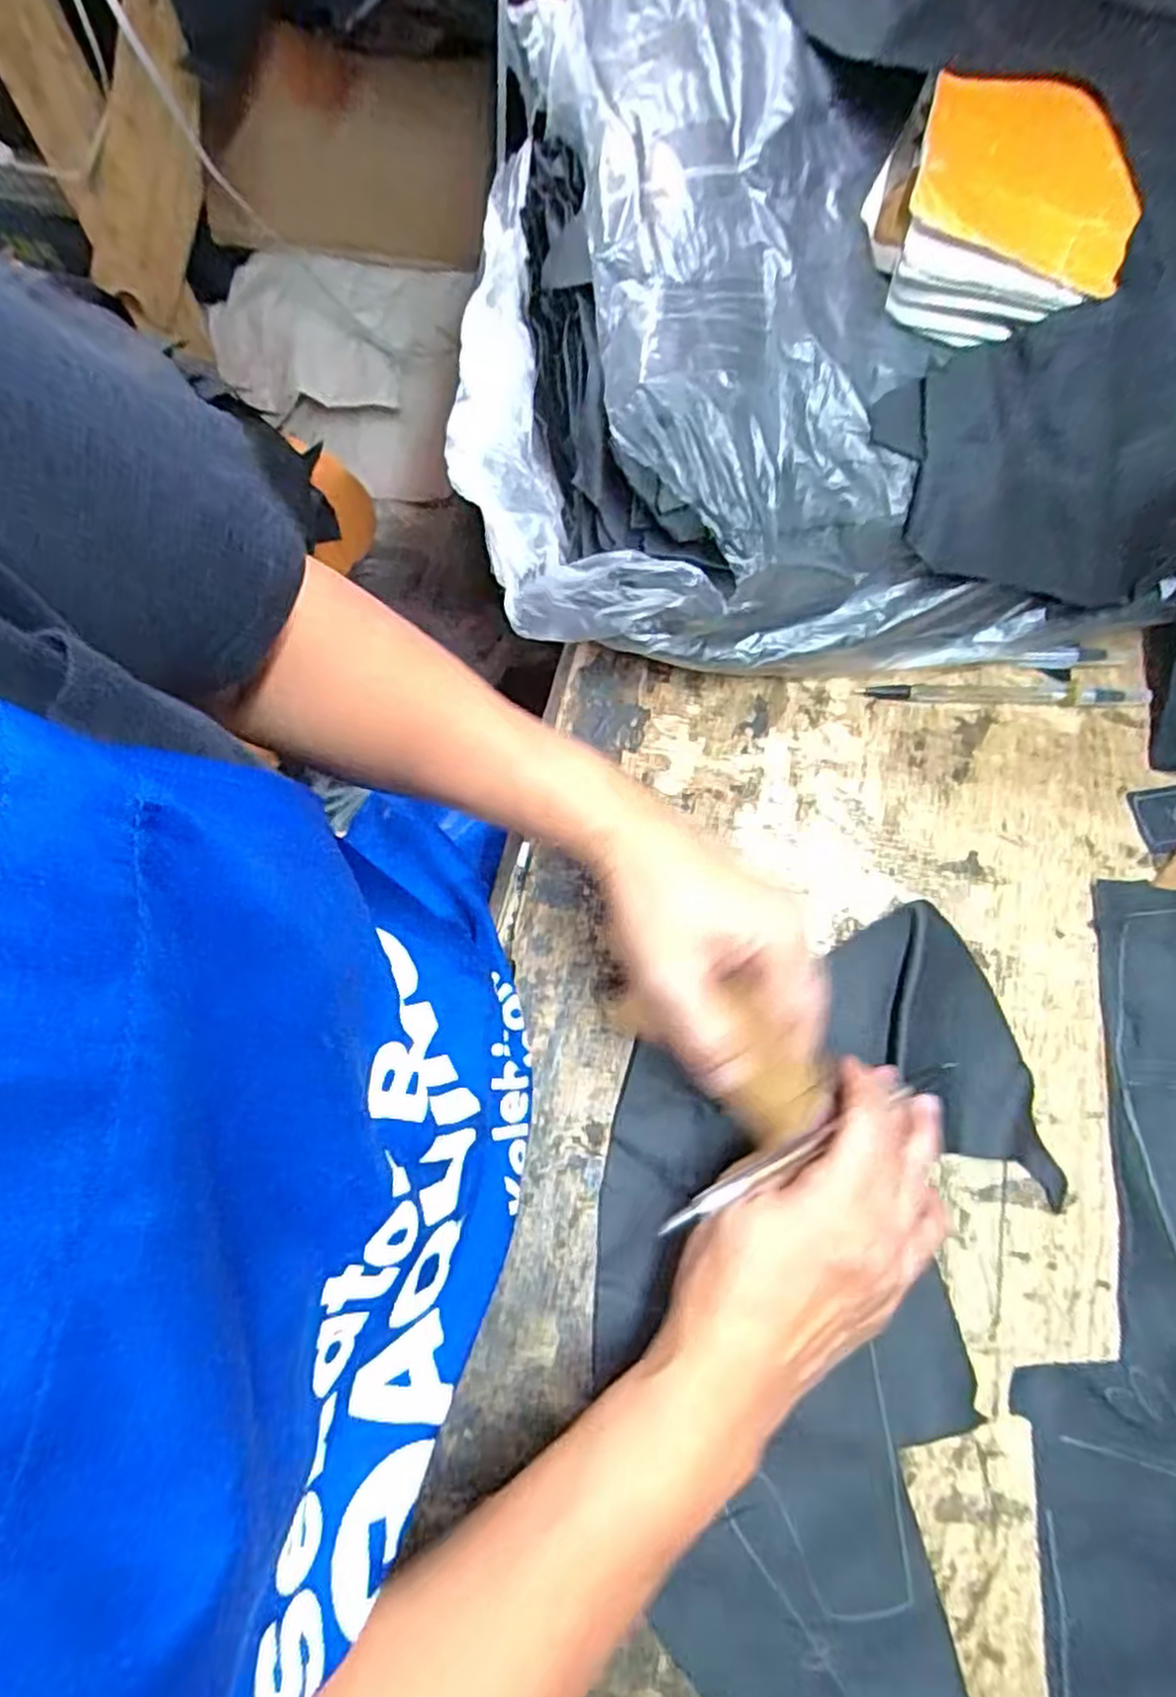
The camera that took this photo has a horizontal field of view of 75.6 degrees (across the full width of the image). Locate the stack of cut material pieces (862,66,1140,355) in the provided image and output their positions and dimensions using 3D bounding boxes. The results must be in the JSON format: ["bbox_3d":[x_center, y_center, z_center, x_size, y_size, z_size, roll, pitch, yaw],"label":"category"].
[{"bbox_3d":[0.181,-0.282,0.342,0.107,0.059,0.107,16,72,4],"label":"stack of cut material pieces"}]

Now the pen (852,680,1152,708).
[{"bbox_3d":[0.227,-0.084,0.413,0.154,0.006,0.012,1,71,0],"label":"pen"}]

